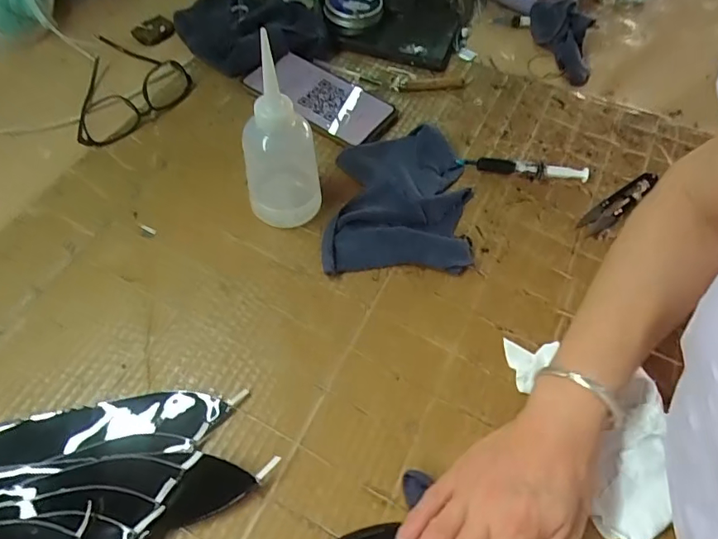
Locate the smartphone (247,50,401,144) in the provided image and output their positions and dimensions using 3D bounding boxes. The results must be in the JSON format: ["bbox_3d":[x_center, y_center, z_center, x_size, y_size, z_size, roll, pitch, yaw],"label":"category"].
[{"bbox_3d":[-0.035,-0.186,0.539,0.147,0.014,0.083,34,63,16],"label":"smartphone"}]

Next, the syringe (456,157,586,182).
[{"bbox_3d":[0.161,-0.099,0.497,0.126,0.016,0.016,8,59,2],"label":"syringe"}]

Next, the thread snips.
[{"bbox_3d":[0.249,-0.065,0.488,0.099,0.012,0.023,-38,68,-22],"label":"thread snips"}]

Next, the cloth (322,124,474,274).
[{"bbox_3d":[0.040,-0.065,0.470,0.126,0.022,0.157,7,59,1],"label":"cloth"}]

